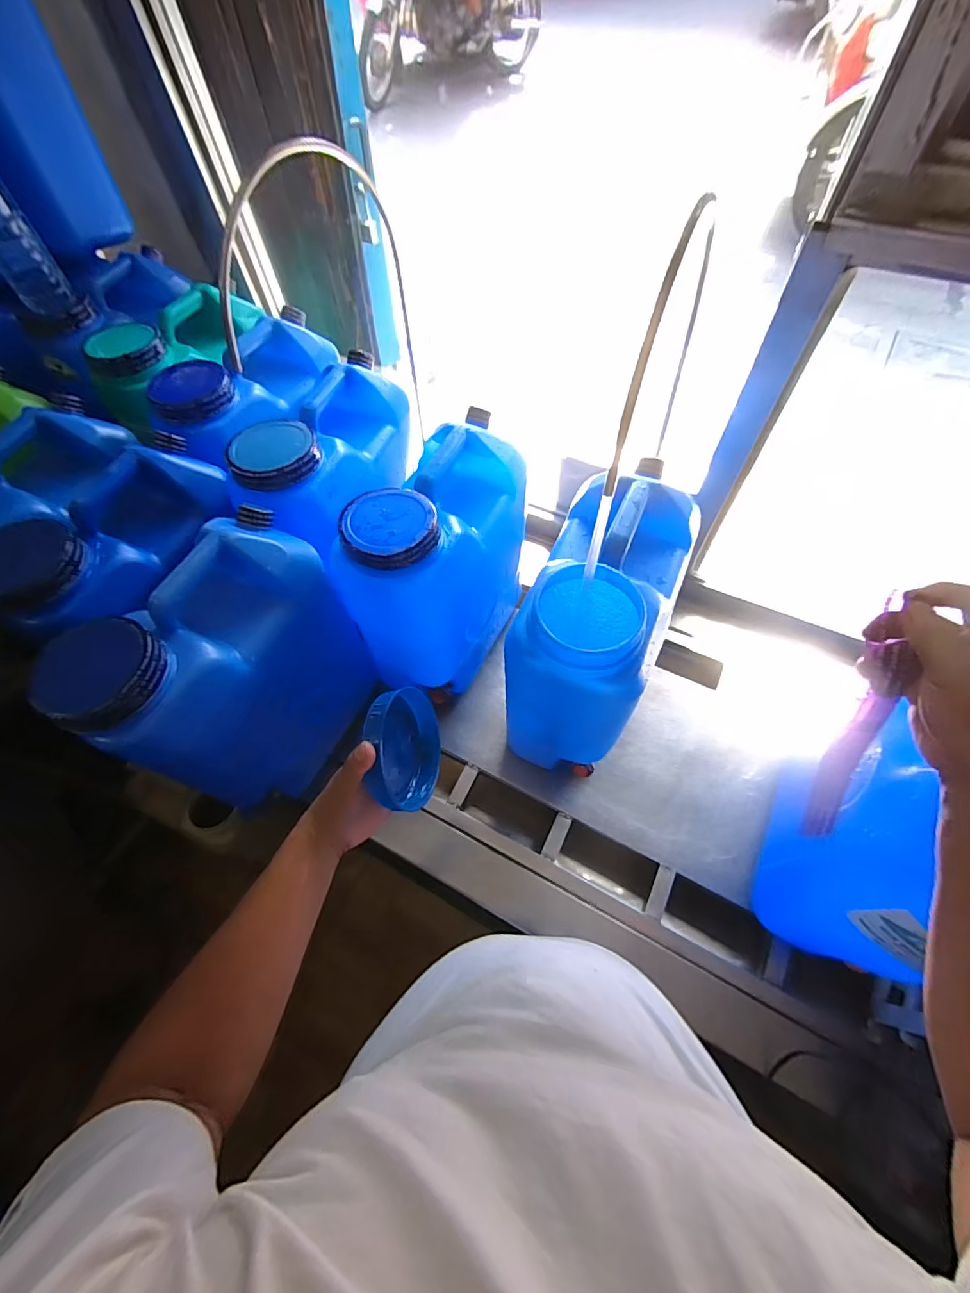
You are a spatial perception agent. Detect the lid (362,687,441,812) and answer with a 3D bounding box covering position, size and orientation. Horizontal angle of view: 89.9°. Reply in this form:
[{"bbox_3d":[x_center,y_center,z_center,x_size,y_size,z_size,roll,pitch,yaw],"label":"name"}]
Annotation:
[{"bbox_3d":[-0.085,0.108,0.517,0.027,0.128,0.125,-6,53,15],"label":"lid"}]

